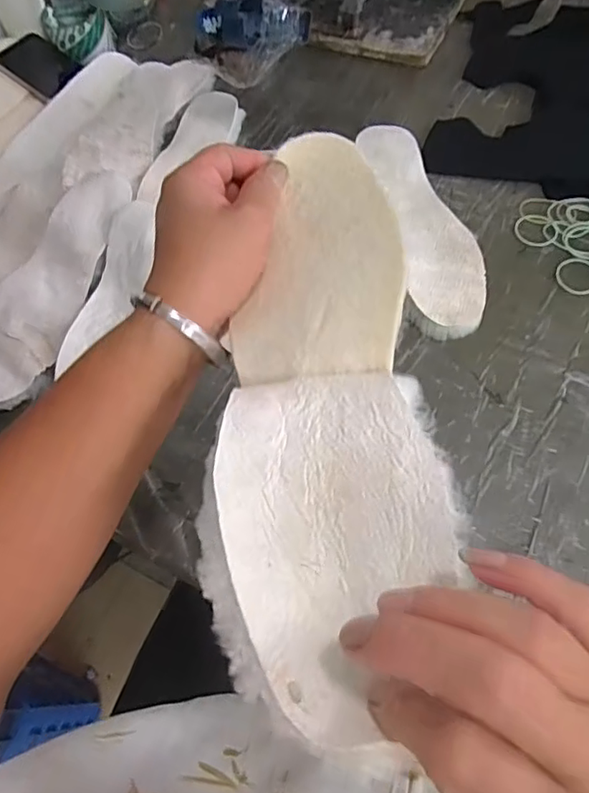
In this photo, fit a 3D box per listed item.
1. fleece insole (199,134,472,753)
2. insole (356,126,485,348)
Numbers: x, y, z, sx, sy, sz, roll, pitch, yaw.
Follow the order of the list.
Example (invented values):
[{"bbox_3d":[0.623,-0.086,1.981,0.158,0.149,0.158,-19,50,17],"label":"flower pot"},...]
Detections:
[{"bbox_3d":[0.013,-0.010,0.268,0.099,0.026,0.290,-3,60,1],"label":"fleece insole"},{"bbox_3d":[0.132,-0.184,0.585,0.077,0.020,0.279,-11,63,0],"label":"insole"}]

